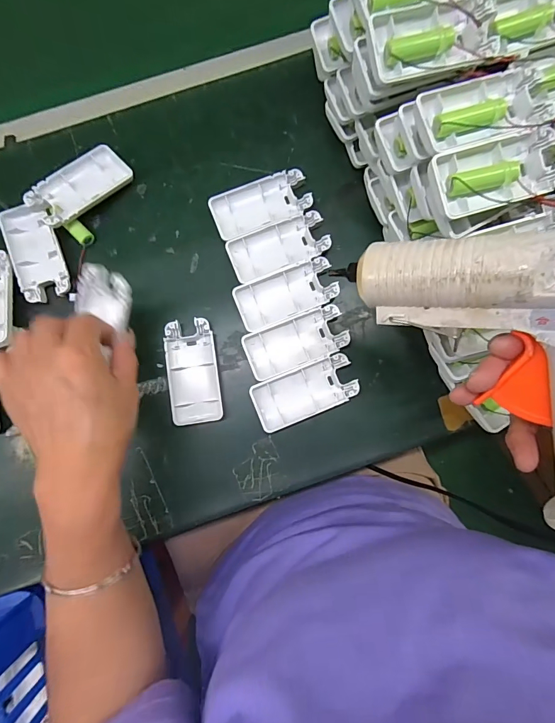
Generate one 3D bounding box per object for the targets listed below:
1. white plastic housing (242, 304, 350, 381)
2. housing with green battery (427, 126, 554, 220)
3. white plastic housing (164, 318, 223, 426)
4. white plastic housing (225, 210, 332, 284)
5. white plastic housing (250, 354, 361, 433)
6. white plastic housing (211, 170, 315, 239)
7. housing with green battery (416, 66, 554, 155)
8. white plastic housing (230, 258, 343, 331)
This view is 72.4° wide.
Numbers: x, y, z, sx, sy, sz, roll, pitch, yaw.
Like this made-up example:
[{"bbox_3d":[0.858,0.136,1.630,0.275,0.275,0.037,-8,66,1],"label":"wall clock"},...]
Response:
[{"bbox_3d":[0.017,-0.018,0.350,0.091,0.011,0.045,-21,85,-2],"label":"white plastic housing"},{"bbox_3d":[0.151,-0.129,0.263,0.091,0.020,0.046,-18,84,-3],"label":"housing with green battery"},{"bbox_3d":[-0.077,0.010,0.349,0.045,0.013,0.093,-8,85,-1],"label":"white plastic housing"},{"bbox_3d":[0.001,-0.107,0.360,0.092,0.014,0.044,-21,85,-2],"label":"white plastic housing"},{"bbox_3d":[0.025,0.028,0.349,0.091,0.018,0.045,-22,85,-2],"label":"white plastic housing"},{"bbox_3d":[-0.016,-0.149,0.366,0.092,0.015,0.047,-20,85,-2],"label":"white plastic housing"},{"bbox_3d":[0.141,-0.173,0.265,0.092,0.017,0.047,-17,84,-3],"label":"housing with green battery"},{"bbox_3d":[0.009,-0.062,0.355,0.092,0.012,0.045,-20,85,-2],"label":"white plastic housing"}]

